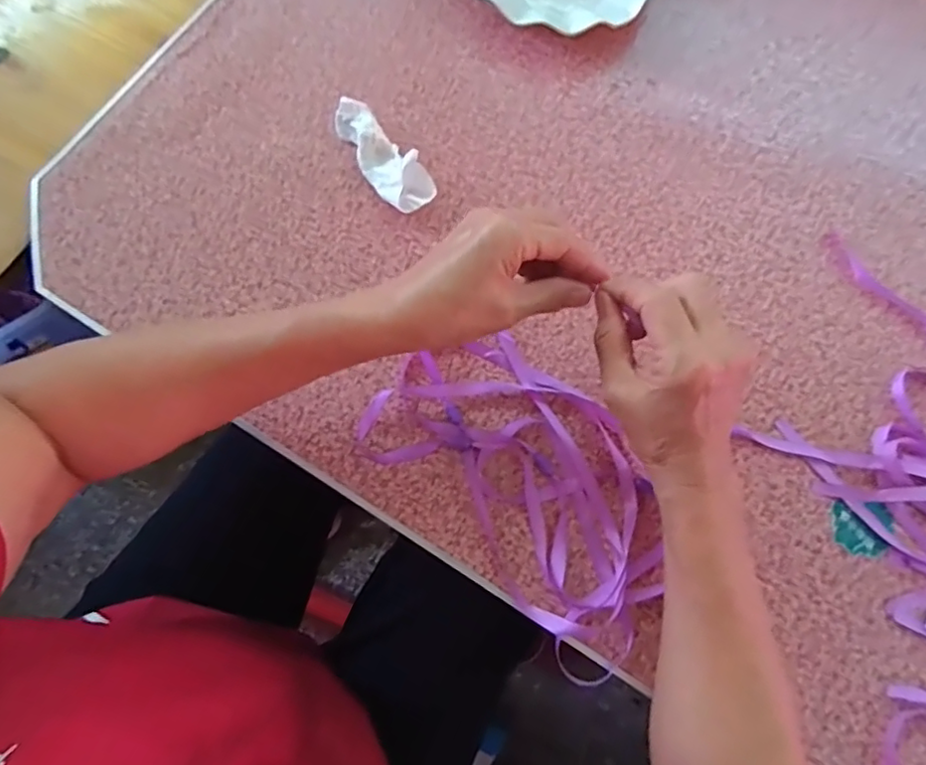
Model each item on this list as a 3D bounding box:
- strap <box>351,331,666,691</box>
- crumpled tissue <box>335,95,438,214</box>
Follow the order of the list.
[{"bbox_3d":[0.047,0.066,0.408,0.138,0.016,0.230,-43,80,-12],"label":"strap"},{"bbox_3d":[-0.065,-0.182,0.469,0.037,0.023,0.107,-34,79,-10],"label":"crumpled tissue"}]

